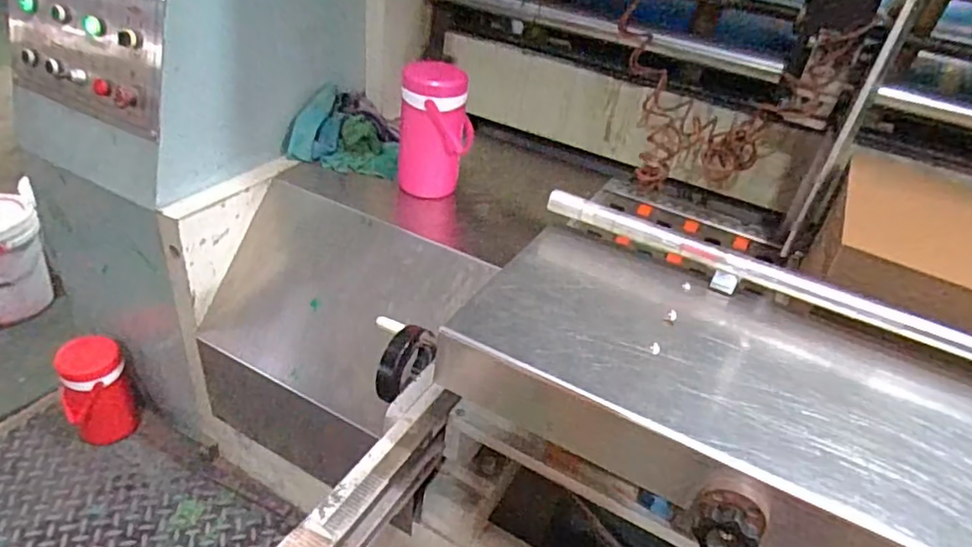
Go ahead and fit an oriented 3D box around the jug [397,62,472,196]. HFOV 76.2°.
[{"bbox_3d":[-0.093,-0.268,1.168,0.118,0.227,0.117,12,35,6],"label":"jug"}]

